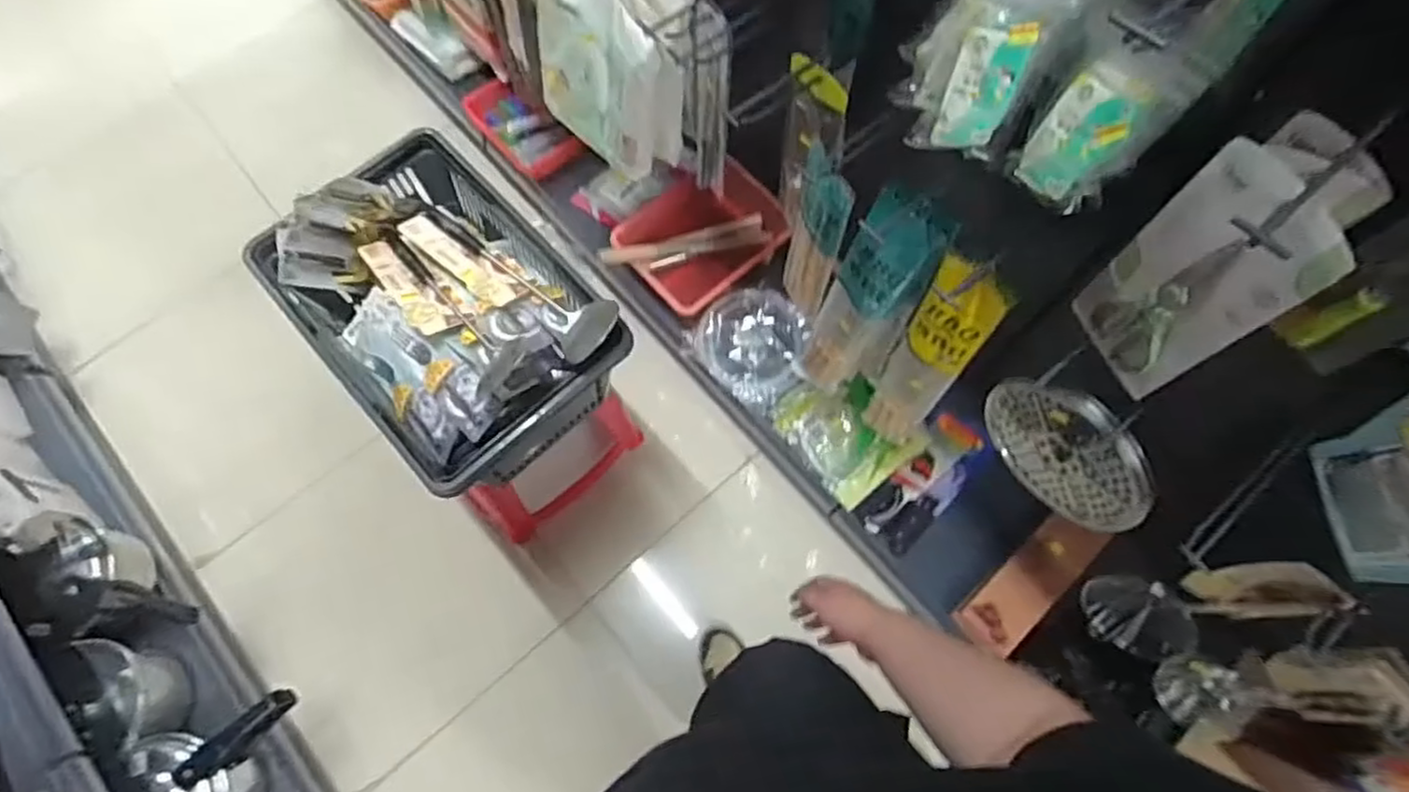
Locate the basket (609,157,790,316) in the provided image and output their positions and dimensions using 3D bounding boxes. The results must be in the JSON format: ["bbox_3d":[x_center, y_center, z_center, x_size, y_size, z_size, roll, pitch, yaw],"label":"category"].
[{"bbox_3d":[0.005,-0.337,1.504,0.321,0.078,0.246,-40,75,-15],"label":"basket"}]

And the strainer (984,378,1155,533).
[{"bbox_3d":[0.416,0.066,0.841,0.023,0.215,0.203,-36,74,-13],"label":"strainer"}]

